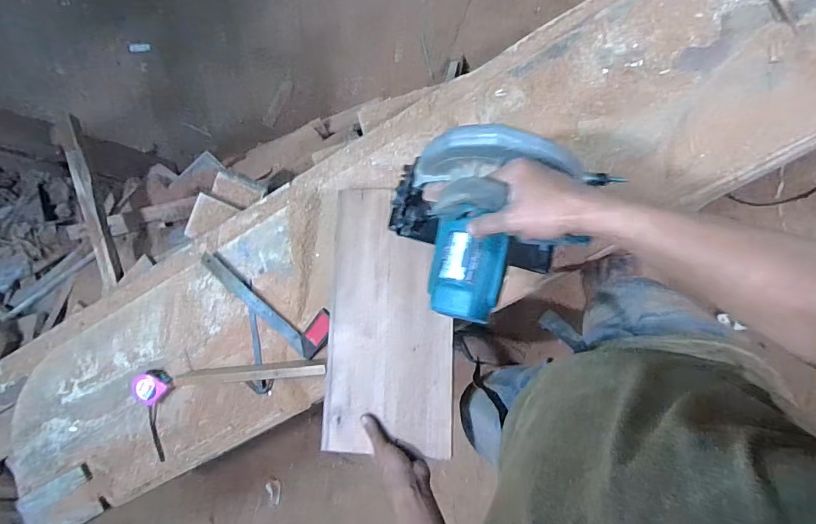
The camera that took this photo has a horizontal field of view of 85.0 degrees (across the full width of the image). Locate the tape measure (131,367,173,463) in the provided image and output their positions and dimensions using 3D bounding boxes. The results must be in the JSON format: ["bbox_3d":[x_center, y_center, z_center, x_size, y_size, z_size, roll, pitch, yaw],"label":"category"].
[{"bbox_3d":[-0.549,0.325,0.945,0.083,0.031,0.200,11,91,8],"label":"tape measure"}]

